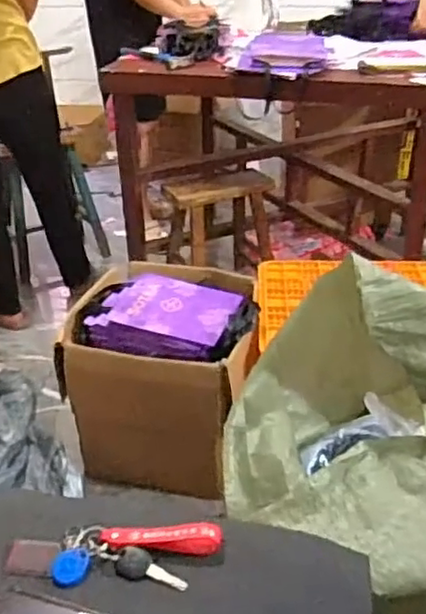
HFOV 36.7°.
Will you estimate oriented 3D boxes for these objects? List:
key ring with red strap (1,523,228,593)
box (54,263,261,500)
[{"bbox_3d":[-0.085,0.207,0.544,0.176,0.017,0.056,2,32,6],"label":"key ring with red strap"},{"bbox_3d":[-0.106,0.153,1.636,0.426,0.420,0.422,7,33,13],"label":"box"}]

